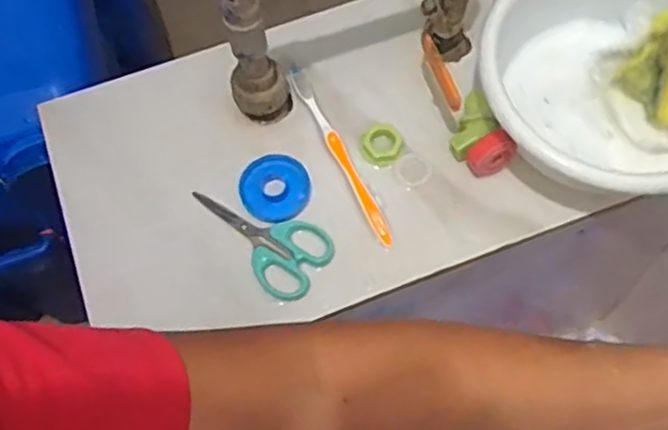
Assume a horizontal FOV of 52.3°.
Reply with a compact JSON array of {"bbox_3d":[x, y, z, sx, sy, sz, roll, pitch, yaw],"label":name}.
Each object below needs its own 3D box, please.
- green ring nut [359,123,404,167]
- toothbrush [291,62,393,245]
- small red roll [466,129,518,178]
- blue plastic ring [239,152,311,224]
[{"bbox_3d":[0.039,-0.058,0.560,0.035,0.011,0.034,-1,68,2],"label":"green ring nut"},{"bbox_3d":[0.003,-0.055,0.561,0.014,0.011,0.182,-25,69,-8],"label":"toothbrush"},{"bbox_3d":[0.124,-0.049,0.541,0.036,0.037,0.022,-28,69,-9],"label":"small red roll"},{"bbox_3d":[-0.047,-0.021,0.554,0.055,0.011,0.056,-1,68,2],"label":"blue plastic ring"}]

